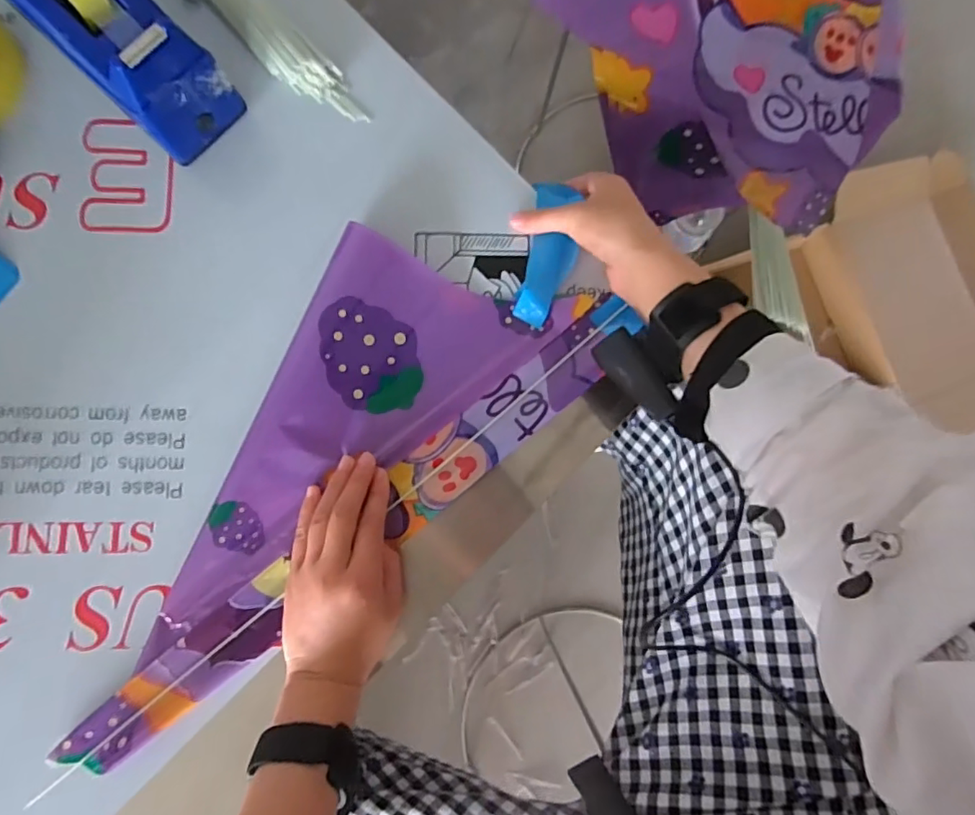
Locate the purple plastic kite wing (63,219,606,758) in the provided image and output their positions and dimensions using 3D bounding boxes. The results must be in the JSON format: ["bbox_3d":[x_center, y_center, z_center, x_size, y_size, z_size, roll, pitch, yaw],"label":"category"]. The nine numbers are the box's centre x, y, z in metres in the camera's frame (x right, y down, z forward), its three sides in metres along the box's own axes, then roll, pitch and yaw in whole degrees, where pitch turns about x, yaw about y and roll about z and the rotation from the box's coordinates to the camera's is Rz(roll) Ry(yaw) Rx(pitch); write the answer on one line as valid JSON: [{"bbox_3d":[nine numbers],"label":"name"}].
[{"bbox_3d":[-0.129,0.051,0.417,0.190,0.021,0.463,44,85,0],"label":"purple plastic kite wing"}]

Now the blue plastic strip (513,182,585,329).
[{"bbox_3d":[0.051,-0.127,0.447,0.039,0.017,0.128,12,76,-5],"label":"blue plastic strip"}]

